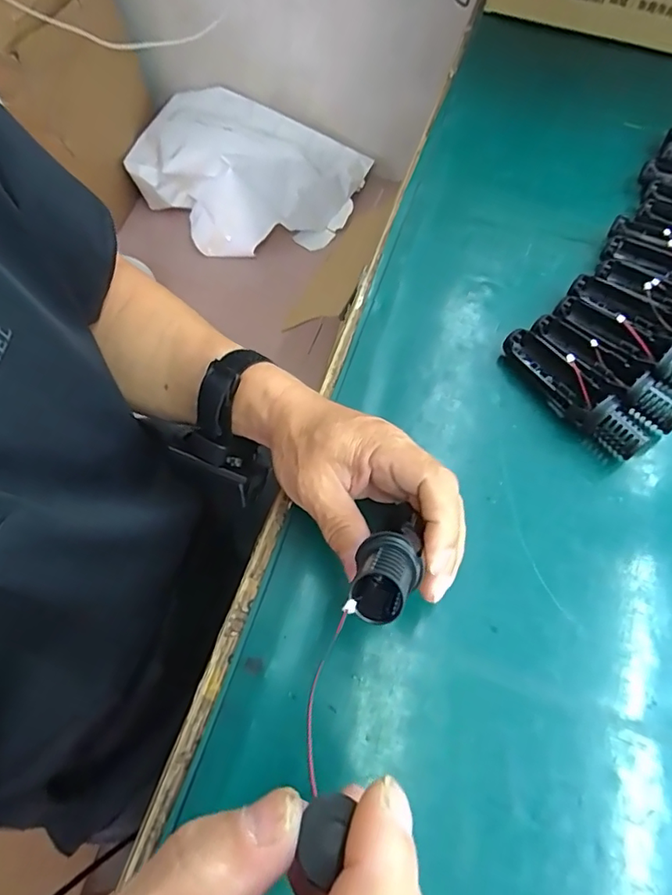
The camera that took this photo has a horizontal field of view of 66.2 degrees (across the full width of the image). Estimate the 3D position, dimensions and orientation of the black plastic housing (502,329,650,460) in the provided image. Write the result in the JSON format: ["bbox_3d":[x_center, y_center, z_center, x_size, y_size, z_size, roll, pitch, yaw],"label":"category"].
[{"bbox_3d":[0.171,-0.041,0.373,0.028,0.032,0.119,-30,67,-14],"label":"black plastic housing"}]

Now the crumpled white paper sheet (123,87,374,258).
[{"bbox_3d":[-0.273,-0.819,1.549,0.627,0.200,0.469,22,66,11],"label":"crumpled white paper sheet"}]

